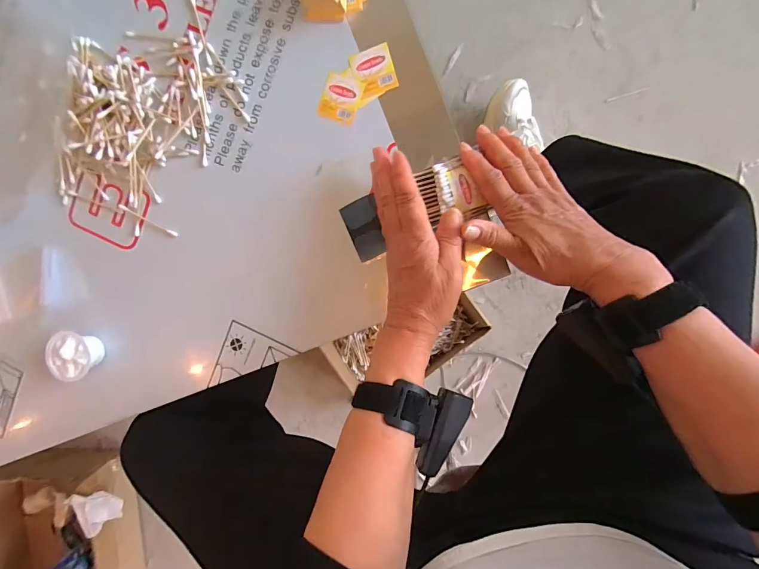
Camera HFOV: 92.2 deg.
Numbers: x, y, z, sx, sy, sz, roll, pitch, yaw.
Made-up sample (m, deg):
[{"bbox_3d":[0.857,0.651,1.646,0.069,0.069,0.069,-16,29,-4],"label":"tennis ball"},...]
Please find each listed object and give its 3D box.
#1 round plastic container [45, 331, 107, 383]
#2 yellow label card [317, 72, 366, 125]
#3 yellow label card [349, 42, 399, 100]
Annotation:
[{"bbox_3d":[-0.337,0.078,0.410,0.049,0.036,0.052,1,94,8],"label":"round plastic container"},{"bbox_3d":[-0.039,-0.184,0.361,0.038,0.004,0.043,18,96,6],"label":"yellow label card"},{"bbox_3d":[-0.006,-0.208,0.355,0.039,0.004,0.043,-16,92,8],"label":"yellow label card"}]

